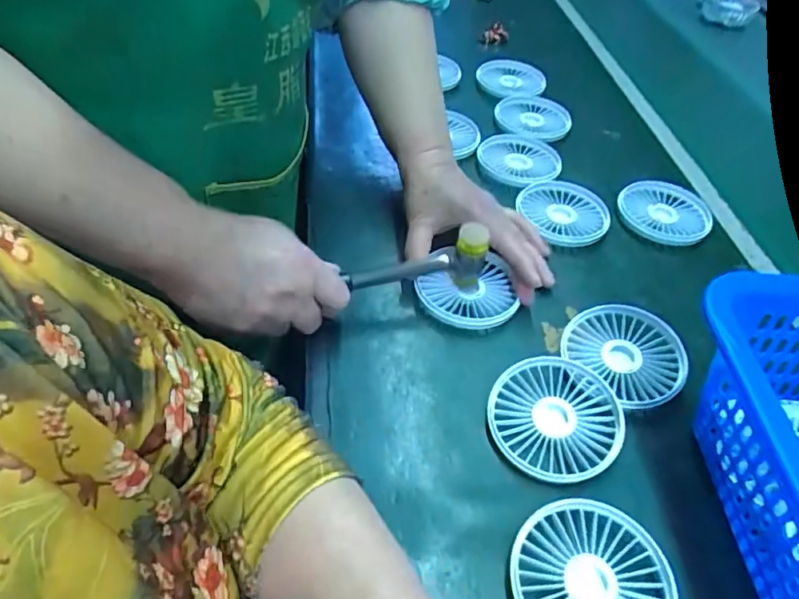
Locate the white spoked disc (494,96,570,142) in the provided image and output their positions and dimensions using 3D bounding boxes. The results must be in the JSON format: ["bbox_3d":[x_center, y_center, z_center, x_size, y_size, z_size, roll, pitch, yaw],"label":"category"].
[{"bbox_3d":[0.165,-0.228,0.681,0.088,0.015,0.102,-4,45,-13],"label":"white spoked disc"}]

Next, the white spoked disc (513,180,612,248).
[{"bbox_3d":[0.164,-0.088,0.546,0.083,0.011,0.095,4,44,-5],"label":"white spoked disc"}]

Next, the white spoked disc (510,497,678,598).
[{"bbox_3d":[0.110,0.159,0.309,0.090,0.010,0.085,4,43,-4],"label":"white spoked disc"}]

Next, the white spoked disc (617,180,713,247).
[{"bbox_3d":[0.269,-0.091,0.560,0.086,0.013,0.091,1,47,-1],"label":"white spoked disc"}]

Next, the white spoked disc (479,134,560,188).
[{"bbox_3d":[0.137,-0.154,0.605,0.091,0.010,0.094,4,43,-4],"label":"white spoked disc"}]

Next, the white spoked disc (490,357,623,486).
[{"bbox_3d":[0.110,0.082,0.381,0.090,0.015,0.087,4,43,-4],"label":"white spoked disc"}]

